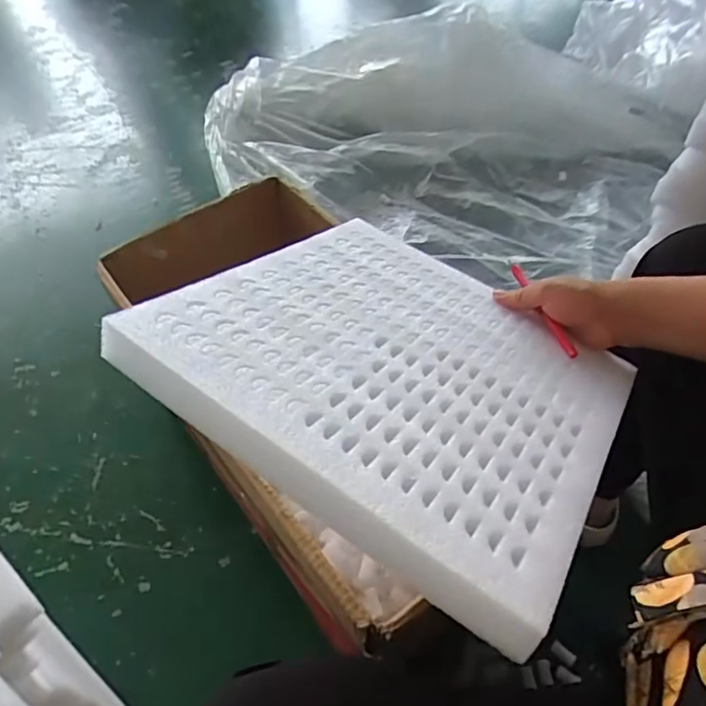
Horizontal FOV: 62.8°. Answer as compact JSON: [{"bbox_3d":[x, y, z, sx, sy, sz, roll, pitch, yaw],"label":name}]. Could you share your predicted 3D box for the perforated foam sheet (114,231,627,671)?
[{"bbox_3d":[0.044,0.007,0.475,0.327,0.023,0.335,32,36,19],"label":"perforated foam sheet"}]

